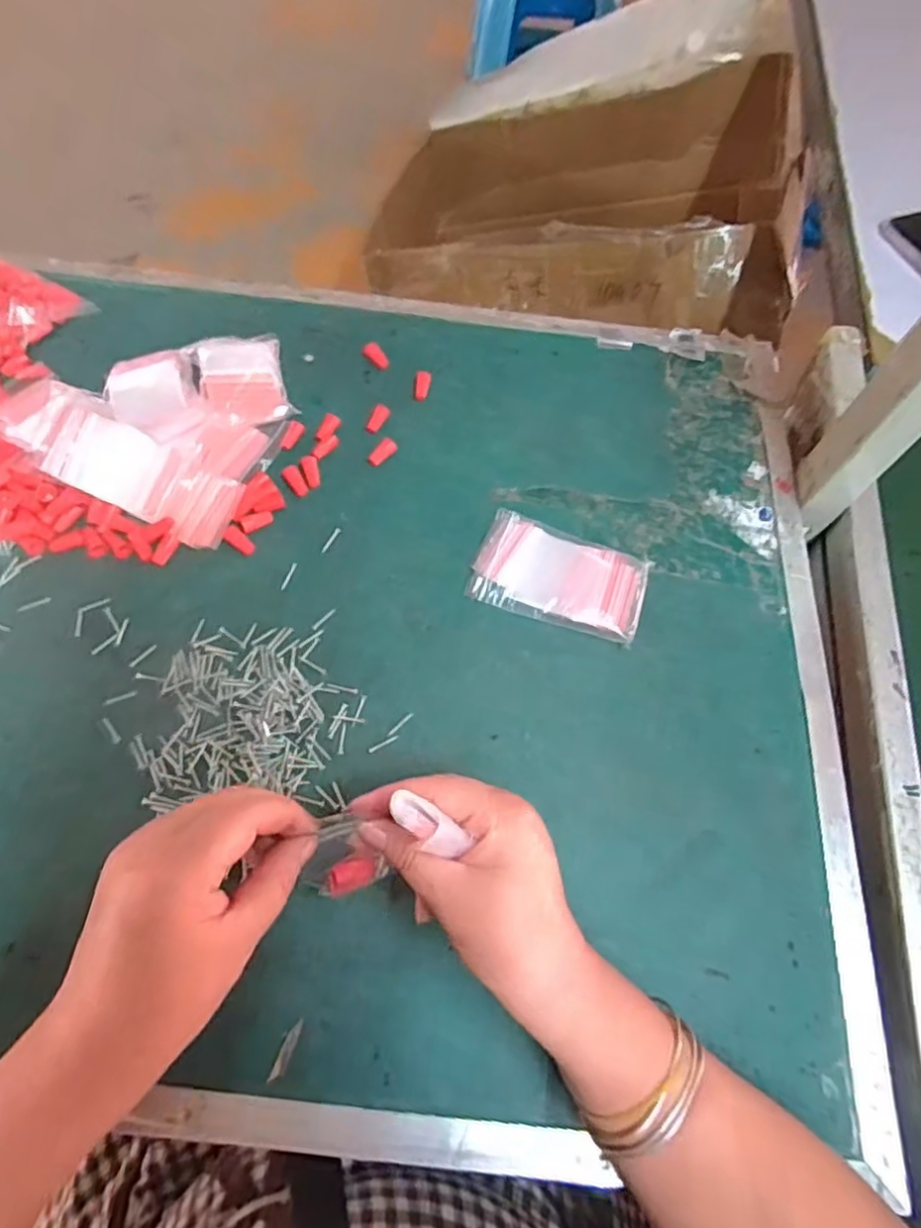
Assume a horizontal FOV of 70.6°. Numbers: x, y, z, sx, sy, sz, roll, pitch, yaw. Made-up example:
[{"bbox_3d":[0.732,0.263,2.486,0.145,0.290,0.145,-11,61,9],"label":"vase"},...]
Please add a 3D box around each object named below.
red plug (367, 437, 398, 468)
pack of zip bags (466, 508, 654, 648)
[{"bbox_3d":[-0.059,-0.122,0.490,0.013,0.007,0.024,38,69,13],"label":"red plug"},{"bbox_3d":[0.069,-0.025,0.450,0.115,0.015,0.071,20,66,6],"label":"pack of zip bags"}]

